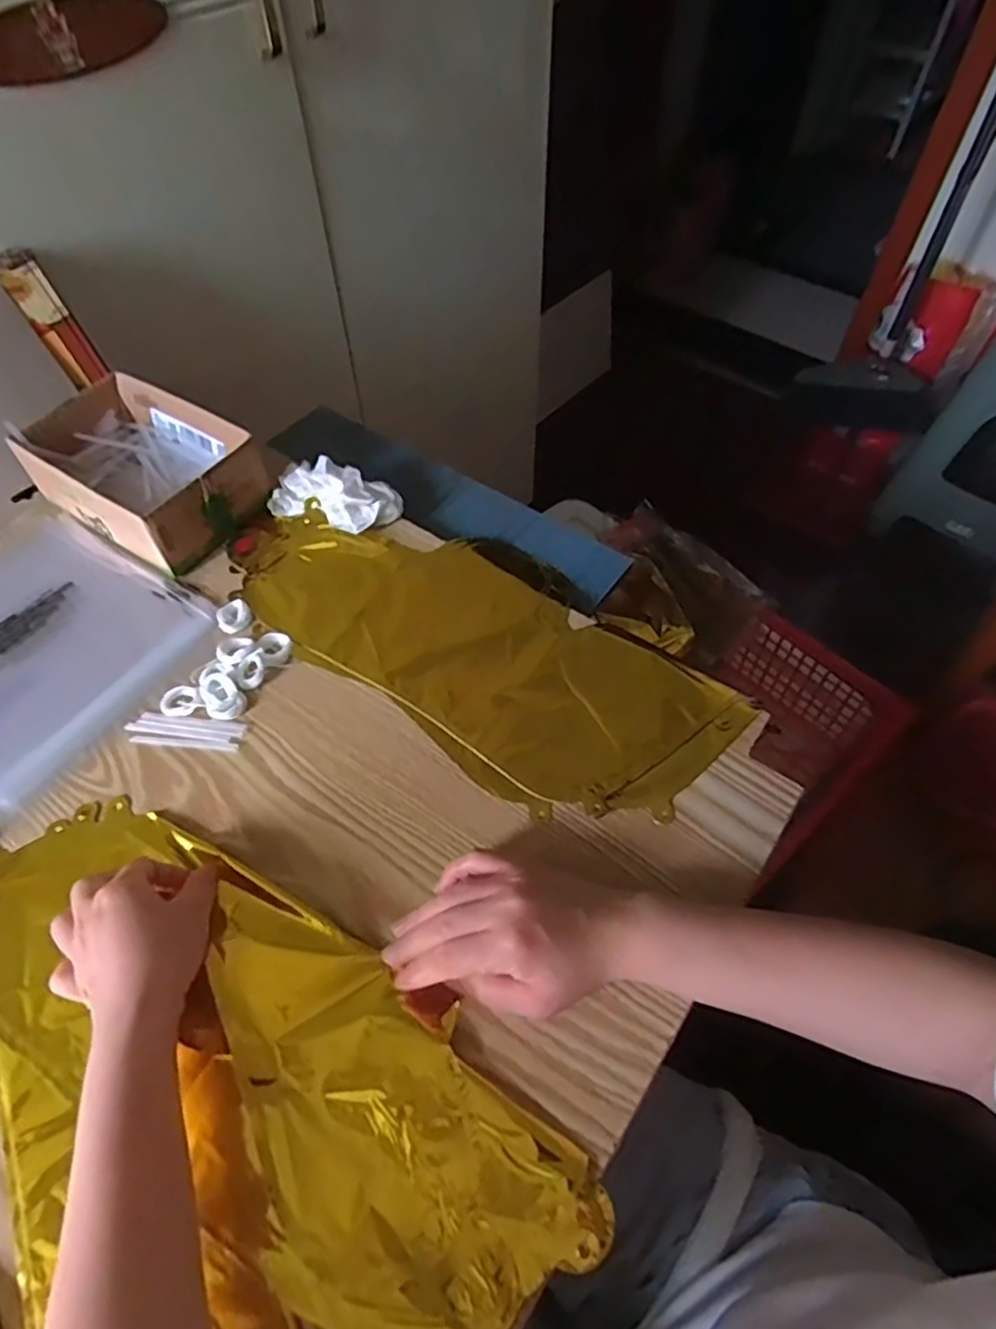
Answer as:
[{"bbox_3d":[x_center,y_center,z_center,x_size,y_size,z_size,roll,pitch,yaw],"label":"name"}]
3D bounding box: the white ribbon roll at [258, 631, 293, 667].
[{"bbox_3d":[-0.174,-0.012,0.532,0.024,0.009,0.030,-6,56,-3],"label":"white ribbon roll"}]

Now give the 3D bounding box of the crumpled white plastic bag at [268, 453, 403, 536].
[{"bbox_3d":[-0.146,-0.153,0.612,0.110,0.033,0.061,18,58,12],"label":"crumpled white plastic bag"}]

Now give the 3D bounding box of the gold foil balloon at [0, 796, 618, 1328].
[{"bbox_3d":[-0.159,0.235,0.374,0.401,0.025,0.207,28,60,18],"label":"gold foil balloon"}]

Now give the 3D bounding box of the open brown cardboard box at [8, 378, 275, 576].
[{"bbox_3d":[-0.315,-0.172,0.605,0.196,0.063,0.124,29,61,19],"label":"open brown cardboard box"}]

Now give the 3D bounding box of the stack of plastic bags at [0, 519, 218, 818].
[{"bbox_3d":[-0.376,-0.019,0.545,0.227,0.012,0.211,28,60,18],"label":"stack of plastic bags"}]

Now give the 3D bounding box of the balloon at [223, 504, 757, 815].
[{"bbox_3d":[-0.022,-0.030,0.542,0.410,0.007,0.191,32,62,20],"label":"balloon"}]

